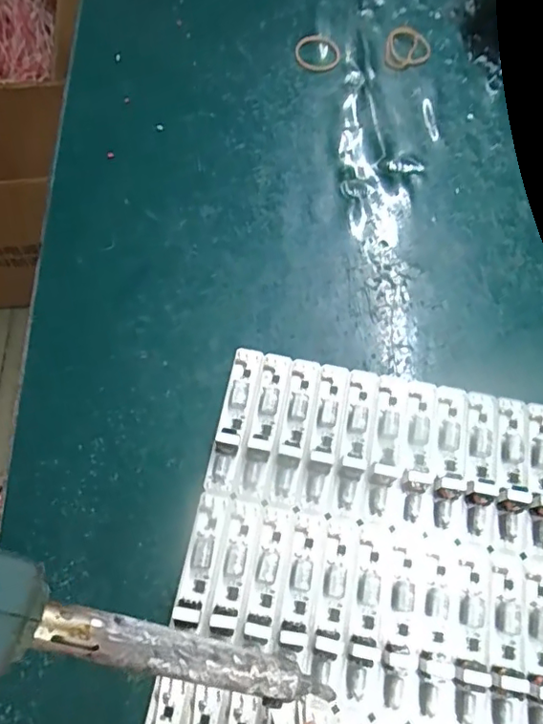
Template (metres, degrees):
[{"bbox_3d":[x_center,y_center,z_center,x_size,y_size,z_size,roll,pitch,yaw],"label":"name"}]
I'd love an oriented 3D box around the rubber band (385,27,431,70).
[{"bbox_3d":[0.092,-0.212,0.370,0.029,0.004,0.039,13,67,5],"label":"rubber band"}]

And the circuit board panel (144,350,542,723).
[{"bbox_3d":[0.051,0.142,0.218,0.192,0.015,0.290,11,67,5],"label":"circuit board panel"}]

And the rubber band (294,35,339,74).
[{"bbox_3d":[0.032,-0.206,0.365,0.030,0.008,0.029,-11,67,-5],"label":"rubber band"}]

